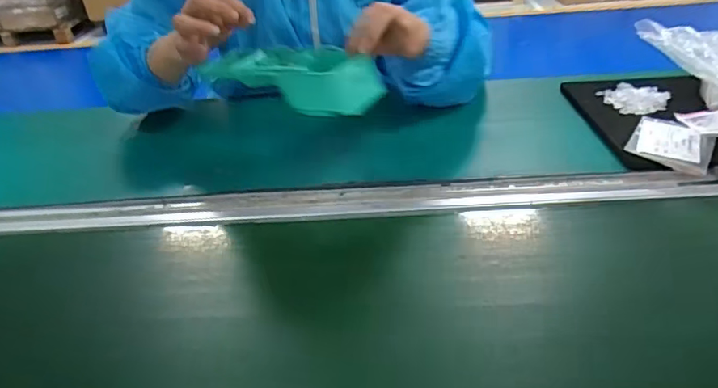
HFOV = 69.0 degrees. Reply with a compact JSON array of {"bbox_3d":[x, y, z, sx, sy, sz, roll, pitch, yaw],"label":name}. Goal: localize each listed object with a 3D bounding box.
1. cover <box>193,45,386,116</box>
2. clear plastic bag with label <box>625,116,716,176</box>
[{"bbox_3d":[-0.062,-0.124,0.551,0.181,0.034,0.110,14,37,27],"label":"cover"},{"bbox_3d":[0.343,-0.057,0.574,0.078,0.006,0.101,17,39,30],"label":"clear plastic bag with label"}]

